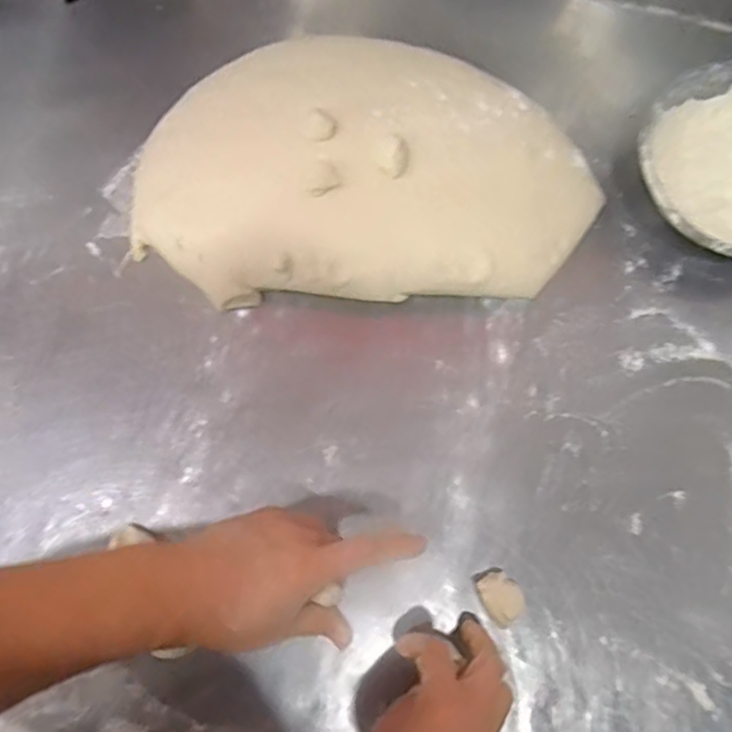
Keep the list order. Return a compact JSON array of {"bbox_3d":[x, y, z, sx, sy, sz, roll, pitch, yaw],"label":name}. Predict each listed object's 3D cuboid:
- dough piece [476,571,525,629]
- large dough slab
[{"bbox_3d":[0.100,0.172,0.457,0.030,0.016,0.036,-35,80,-10],"label":"dough piece"},{"bbox_3d":[0.000,-0.174,0.523,0.389,0.060,0.241,-1,76,-2],"label":"large dough slab"}]

